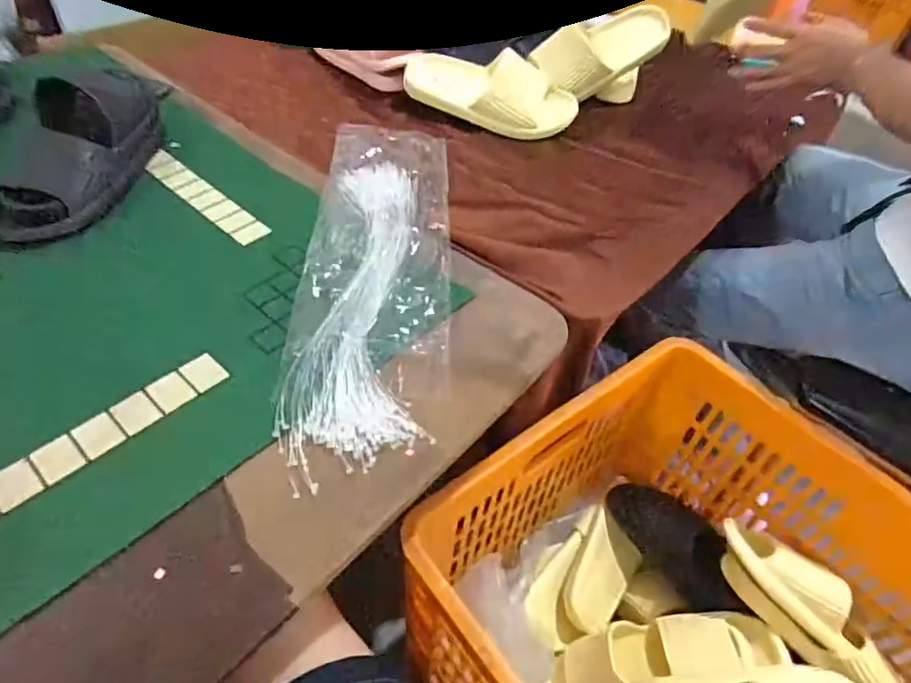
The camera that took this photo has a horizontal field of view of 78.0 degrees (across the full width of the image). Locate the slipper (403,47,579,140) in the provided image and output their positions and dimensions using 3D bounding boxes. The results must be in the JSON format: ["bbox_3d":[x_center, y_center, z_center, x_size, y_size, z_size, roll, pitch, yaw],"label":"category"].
[{"bbox_3d":[0.050,-0.389,0.862,0.269,0.071,0.109,25,48,16],"label":"slipper"}]

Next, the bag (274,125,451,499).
[{"bbox_3d":[-0.085,-0.103,0.623,0.154,0.017,0.546,3,46,-5],"label":"bag"}]

